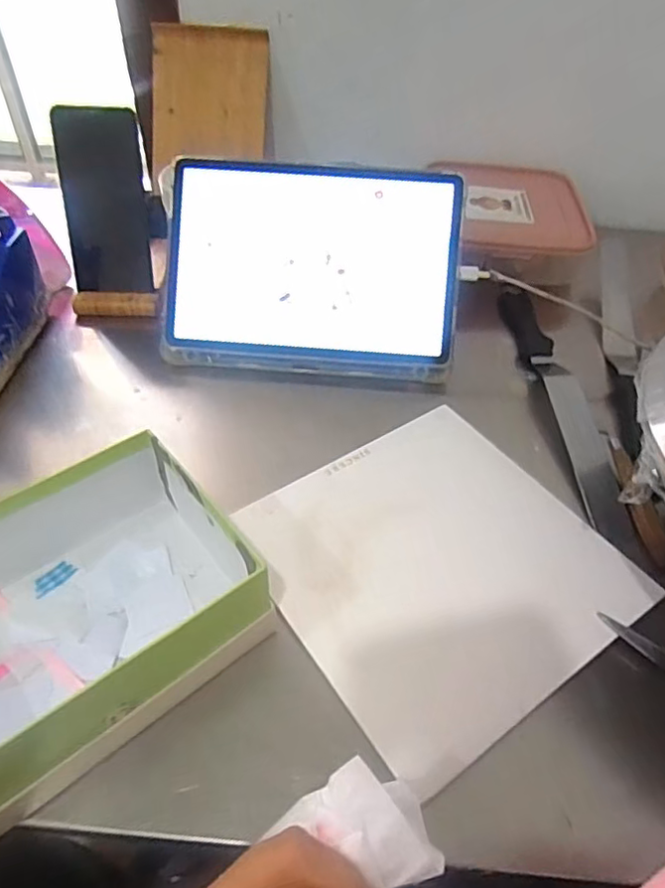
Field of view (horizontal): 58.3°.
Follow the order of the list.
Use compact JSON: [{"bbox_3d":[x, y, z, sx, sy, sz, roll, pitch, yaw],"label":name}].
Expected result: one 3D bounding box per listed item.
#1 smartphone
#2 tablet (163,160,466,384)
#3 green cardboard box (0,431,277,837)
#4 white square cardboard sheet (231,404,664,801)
[{"bbox_3d":[-0.210,-0.221,0.551,0.071,0.155,0.010,-5,28,-12],"label":"smartphone"},{"bbox_3d":[-0.016,-0.151,0.526,0.253,0.178,0.011,5,6,2],"label":"tablet"},{"bbox_3d":[-0.157,0.091,0.332,0.196,0.065,0.152,-31,56,-27],"label":"green cardboard box"},{"bbox_3d":[0.070,0.077,0.404,0.211,0.011,0.211,-28,57,-22],"label":"white square cardboard sheet"}]

